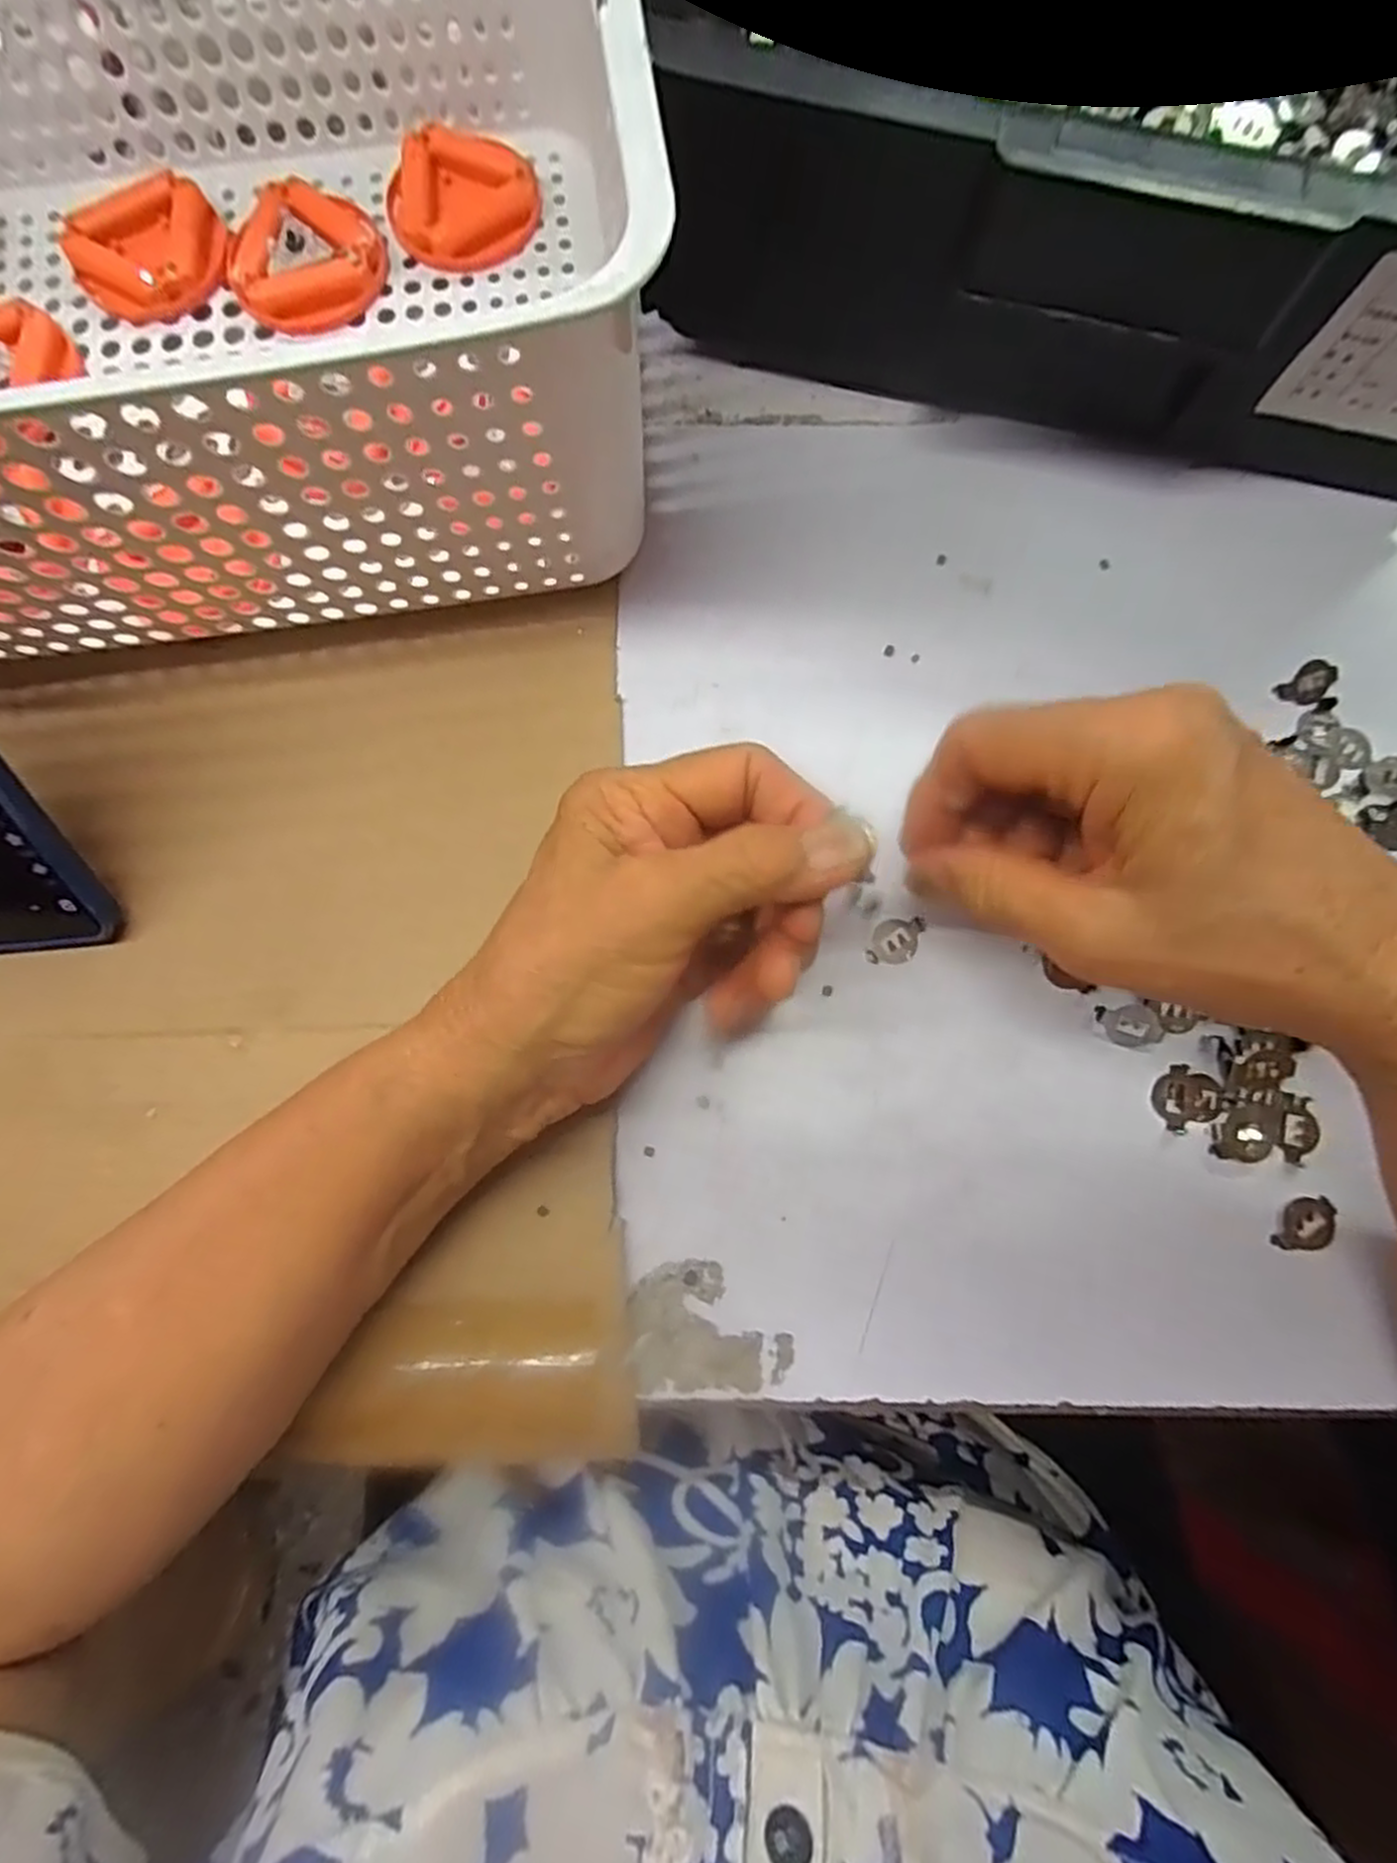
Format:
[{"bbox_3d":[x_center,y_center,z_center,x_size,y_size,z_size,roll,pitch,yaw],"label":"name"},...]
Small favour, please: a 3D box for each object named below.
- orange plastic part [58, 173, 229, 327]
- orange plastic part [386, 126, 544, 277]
[{"bbox_3d":[-0.229,-0.283,0.328,0.062,0.012,0.056,-32,81,-4],"label":"orange plastic part"},{"bbox_3d":[-0.101,-0.313,0.334,0.060,0.013,0.064,0,80,1],"label":"orange plastic part"}]

